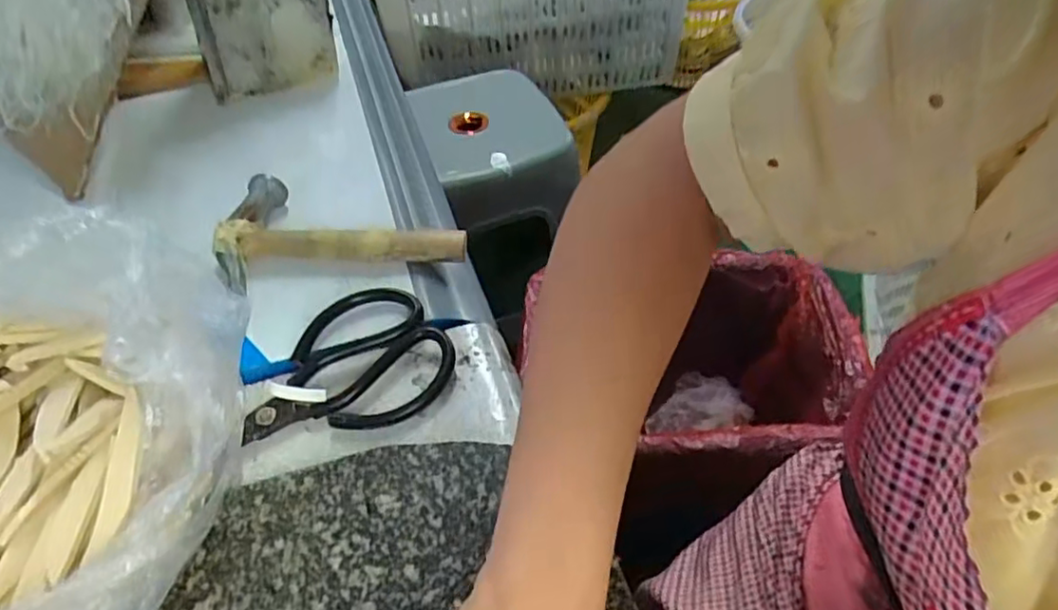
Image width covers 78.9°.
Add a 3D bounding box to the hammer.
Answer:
[{"bbox_3d":[-0.138,-0.057,0.481,0.175,0.034,0.101,-7,48,-2],"label":"hammer"}]

